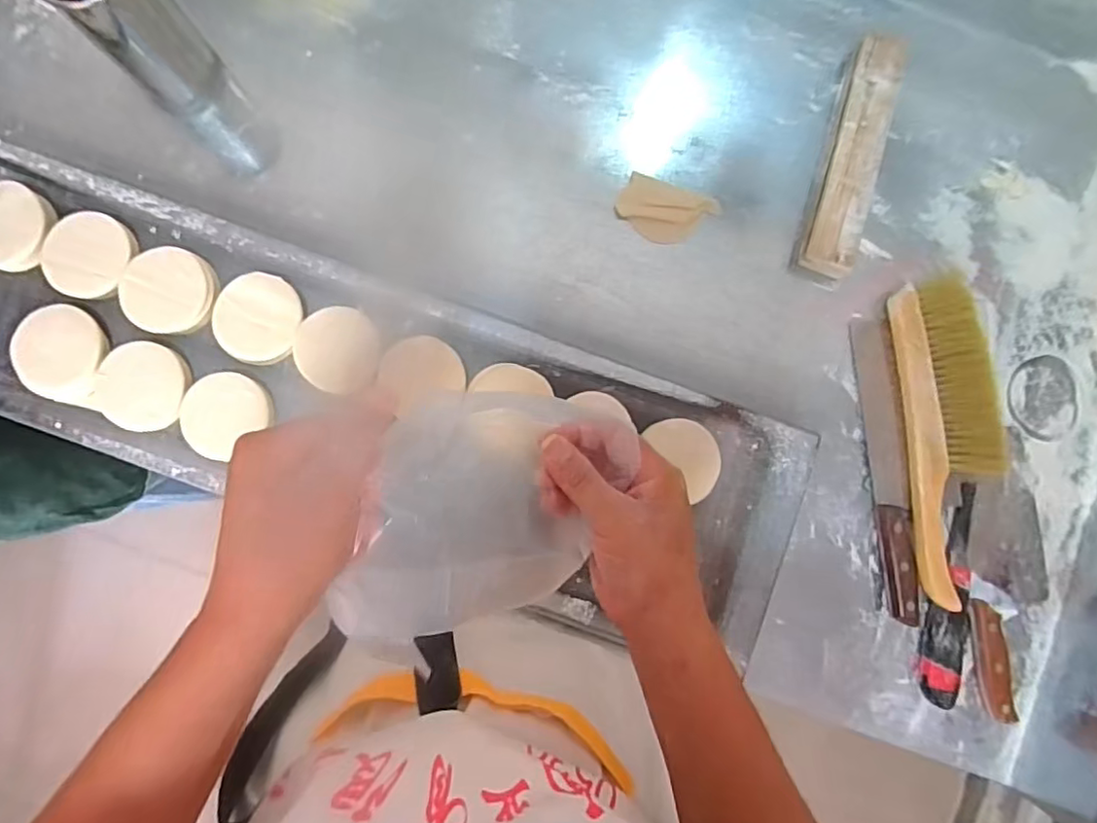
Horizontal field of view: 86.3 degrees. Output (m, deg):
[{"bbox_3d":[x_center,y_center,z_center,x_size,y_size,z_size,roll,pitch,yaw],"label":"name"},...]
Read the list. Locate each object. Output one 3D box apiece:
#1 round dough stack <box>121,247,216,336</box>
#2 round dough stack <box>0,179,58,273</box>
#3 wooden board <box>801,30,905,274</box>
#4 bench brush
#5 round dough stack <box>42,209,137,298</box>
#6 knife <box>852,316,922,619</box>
[{"bbox_3d":[-0.381,-0.121,0.593,0.085,0.032,0.084,0,85,-2],"label":"round dough stack"},{"bbox_3d":[-0.546,-0.187,0.595,0.088,0.028,0.086,0,85,-2],"label":"round dough stack"},{"bbox_3d":[0.336,-0.278,0.641,0.060,0.035,0.267,16,85,-1],"label":"wooden board"},{"bbox_3d":[0.420,0.027,0.614,0.086,0.045,0.332,-4,86,-2],"label":"bench brush"},{"bbox_3d":[-0.461,-0.156,0.596,0.087,0.029,0.084,0,85,-2],"label":"round dough stack"},{"bbox_3d":[0.364,0.060,0.621,0.042,0.022,0.317,-6,86,-2],"label":"knife"}]

